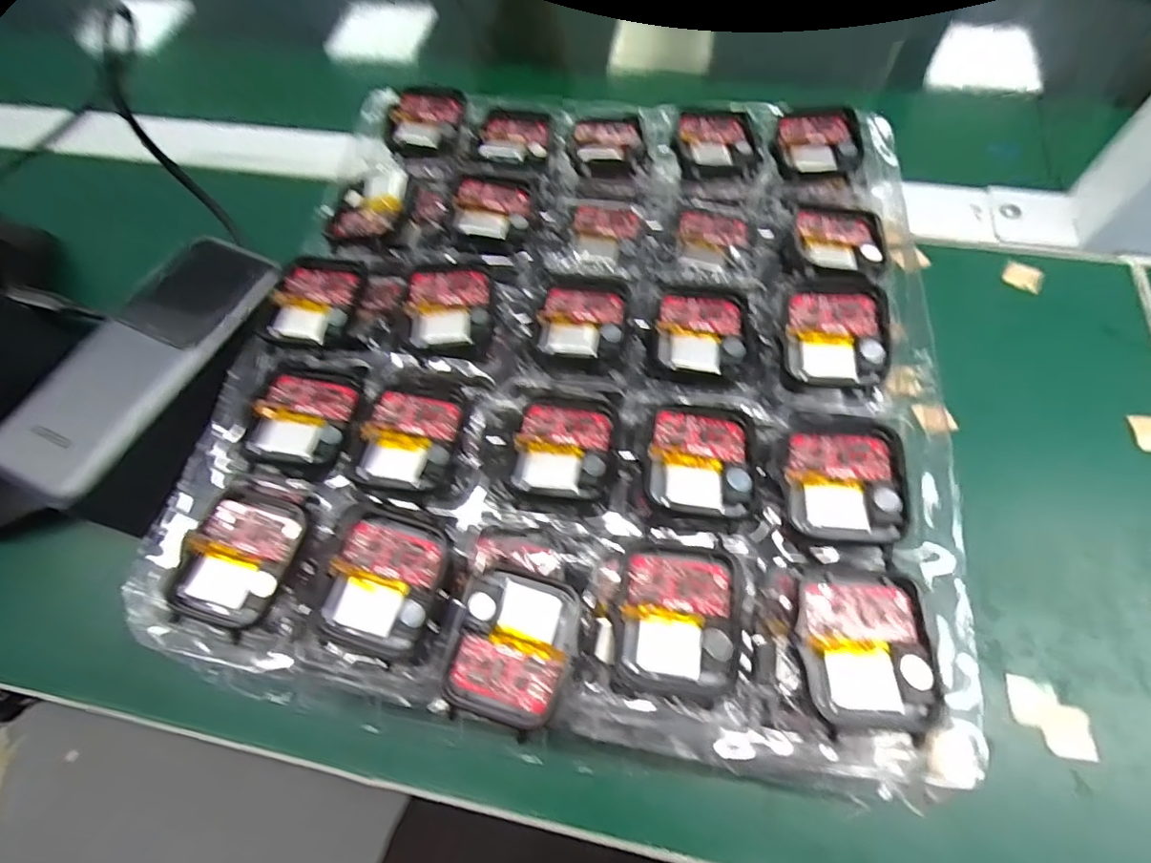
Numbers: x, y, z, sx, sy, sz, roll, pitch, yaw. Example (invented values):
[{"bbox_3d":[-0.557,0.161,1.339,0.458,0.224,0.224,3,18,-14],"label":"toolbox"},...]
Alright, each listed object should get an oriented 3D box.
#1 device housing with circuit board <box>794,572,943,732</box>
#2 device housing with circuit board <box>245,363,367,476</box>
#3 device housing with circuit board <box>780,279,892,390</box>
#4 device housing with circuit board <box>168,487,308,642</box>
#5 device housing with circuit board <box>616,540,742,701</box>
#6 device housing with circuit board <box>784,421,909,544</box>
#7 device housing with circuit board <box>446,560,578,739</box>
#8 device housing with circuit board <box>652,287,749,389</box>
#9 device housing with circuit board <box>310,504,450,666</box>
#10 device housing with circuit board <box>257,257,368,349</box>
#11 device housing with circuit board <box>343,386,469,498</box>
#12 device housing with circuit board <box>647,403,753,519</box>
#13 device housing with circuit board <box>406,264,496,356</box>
[{"bbox_3d":[0.083,0.062,0.159,0.036,0.006,0.041,-1,64,1],"label":"device housing with circuit board"},{"bbox_3d":[-0.101,-0.005,0.209,0.035,0.008,0.043,7,64,7],"label":"device housing with circuit board"},{"bbox_3d":[0.097,-0.038,0.207,0.036,0.011,0.043,7,64,7],"label":"device housing with circuit board"},{"bbox_3d":[-0.112,0.042,0.185,0.035,0.006,0.044,12,64,10],"label":"device housing with circuit board"},{"bbox_3d":[0.031,0.057,0.169,0.035,0.009,0.042,7,64,5],"label":"device housing with circuit board"},{"bbox_3d":[0.087,0.015,0.180,0.035,0.009,0.041,10,64,9],"label":"device housing with circuit board"},{"bbox_3d":[-0.019,0.066,0.170,0.035,0.010,0.043,16,65,9],"label":"device housing with circuit board"},{"bbox_3d":[0.049,-0.039,0.216,0.035,0.004,0.043,7,63,7],"label":"device housing with circuit board"},{"bbox_3d":[-0.063,0.049,0.179,0.035,0.006,0.043,12,64,10],"label":"device housing with circuit board"},{"bbox_3d":[-0.109,-0.054,0.227,0.038,0.008,0.038,8,64,8],"label":"device housing with circuit board"},{"bbox_3d":[-0.060,0.003,0.200,0.037,0.006,0.039,9,64,9],"label":"device housing with circuit board"},{"bbox_3d":[0.042,0.009,0.189,0.034,0.009,0.040,6,63,7],"label":"device housing with circuit board"},{"bbox_3d":[-0.050,-0.050,0.223,0.034,0.006,0.043,-2,63,3],"label":"device housing with circuit board"}]

